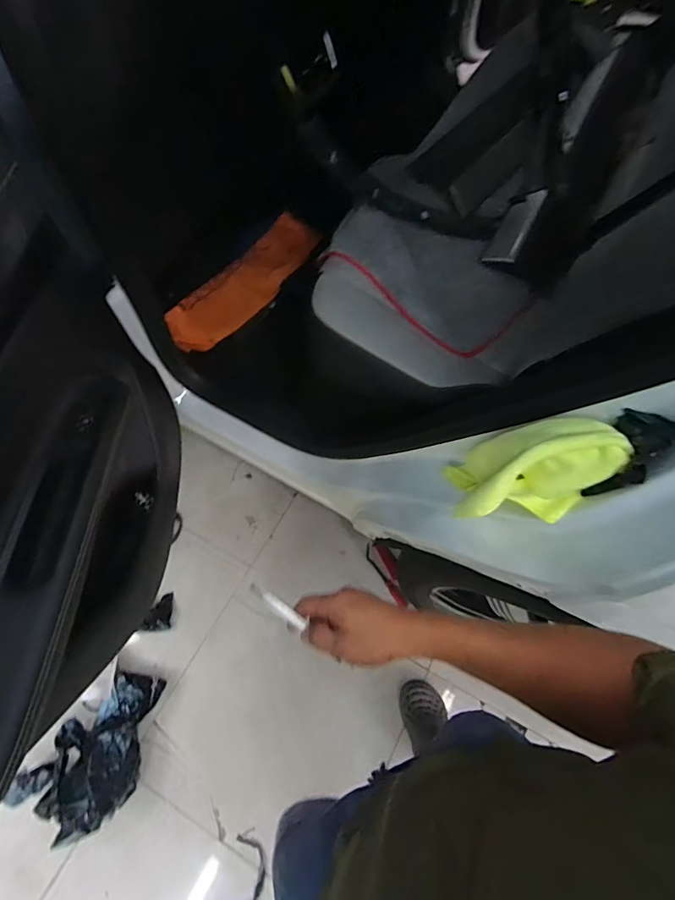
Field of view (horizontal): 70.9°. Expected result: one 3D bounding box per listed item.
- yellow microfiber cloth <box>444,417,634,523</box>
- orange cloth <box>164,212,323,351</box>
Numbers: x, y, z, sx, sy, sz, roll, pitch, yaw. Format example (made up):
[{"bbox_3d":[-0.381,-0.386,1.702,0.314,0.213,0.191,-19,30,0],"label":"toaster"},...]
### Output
[{"bbox_3d":[0.225,0.044,0.627,0.107,0.304,0.114,34,66,-15],"label":"yellow microfiber cloth"},{"bbox_3d":[-0.281,-0.480,1.394,0.206,0.034,0.532,35,69,17],"label":"orange cloth"}]

